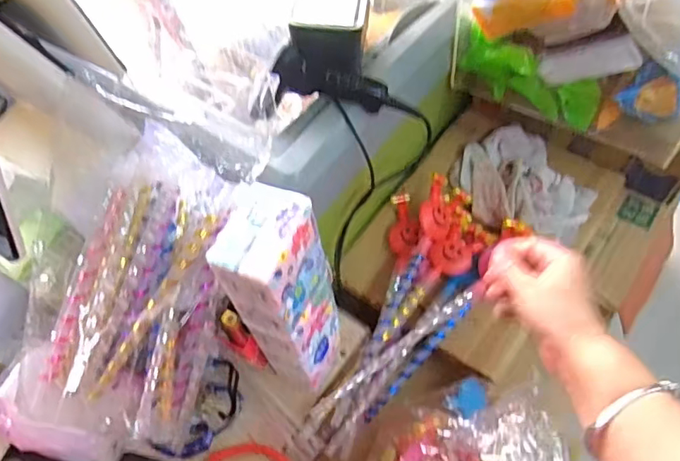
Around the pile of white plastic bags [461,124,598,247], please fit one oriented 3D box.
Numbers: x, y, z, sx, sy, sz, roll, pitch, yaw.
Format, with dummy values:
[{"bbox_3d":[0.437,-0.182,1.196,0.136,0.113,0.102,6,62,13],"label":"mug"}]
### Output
[{"bbox_3d":[0.264,-0.070,0.773,0.161,0.059,0.192,-27,61,-11],"label":"pile of white plastic bags"}]

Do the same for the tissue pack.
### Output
[{"bbox_3d":[-0.046,0.068,0.495,0.069,0.242,0.087,13,61,12],"label":"tissue pack"}]

